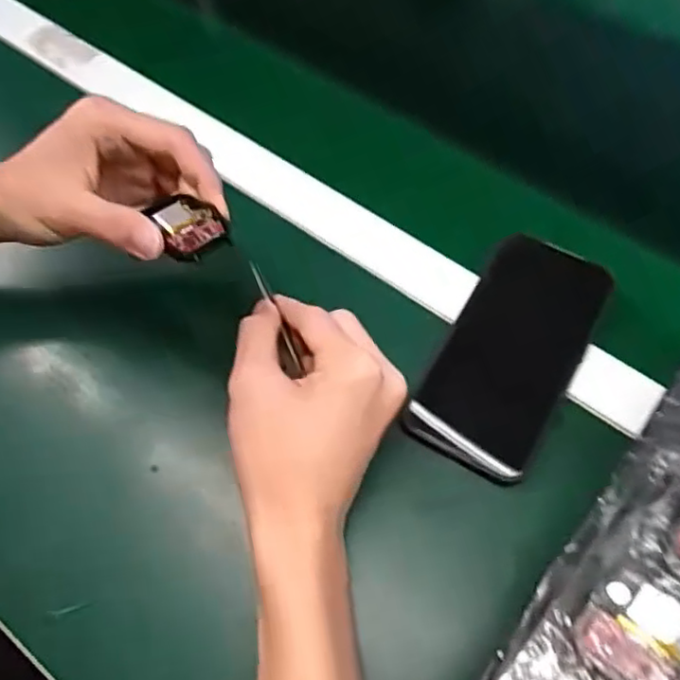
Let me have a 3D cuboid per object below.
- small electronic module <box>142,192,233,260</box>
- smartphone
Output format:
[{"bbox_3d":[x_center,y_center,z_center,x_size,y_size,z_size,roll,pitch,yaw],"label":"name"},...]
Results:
[{"bbox_3d":[-0.078,-0.059,0.341,0.032,0.011,0.039,-35,66,-16],"label":"small electronic module"},{"bbox_3d":[0.107,0.006,0.408,0.079,0.014,0.156,28,76,17],"label":"smartphone"}]

